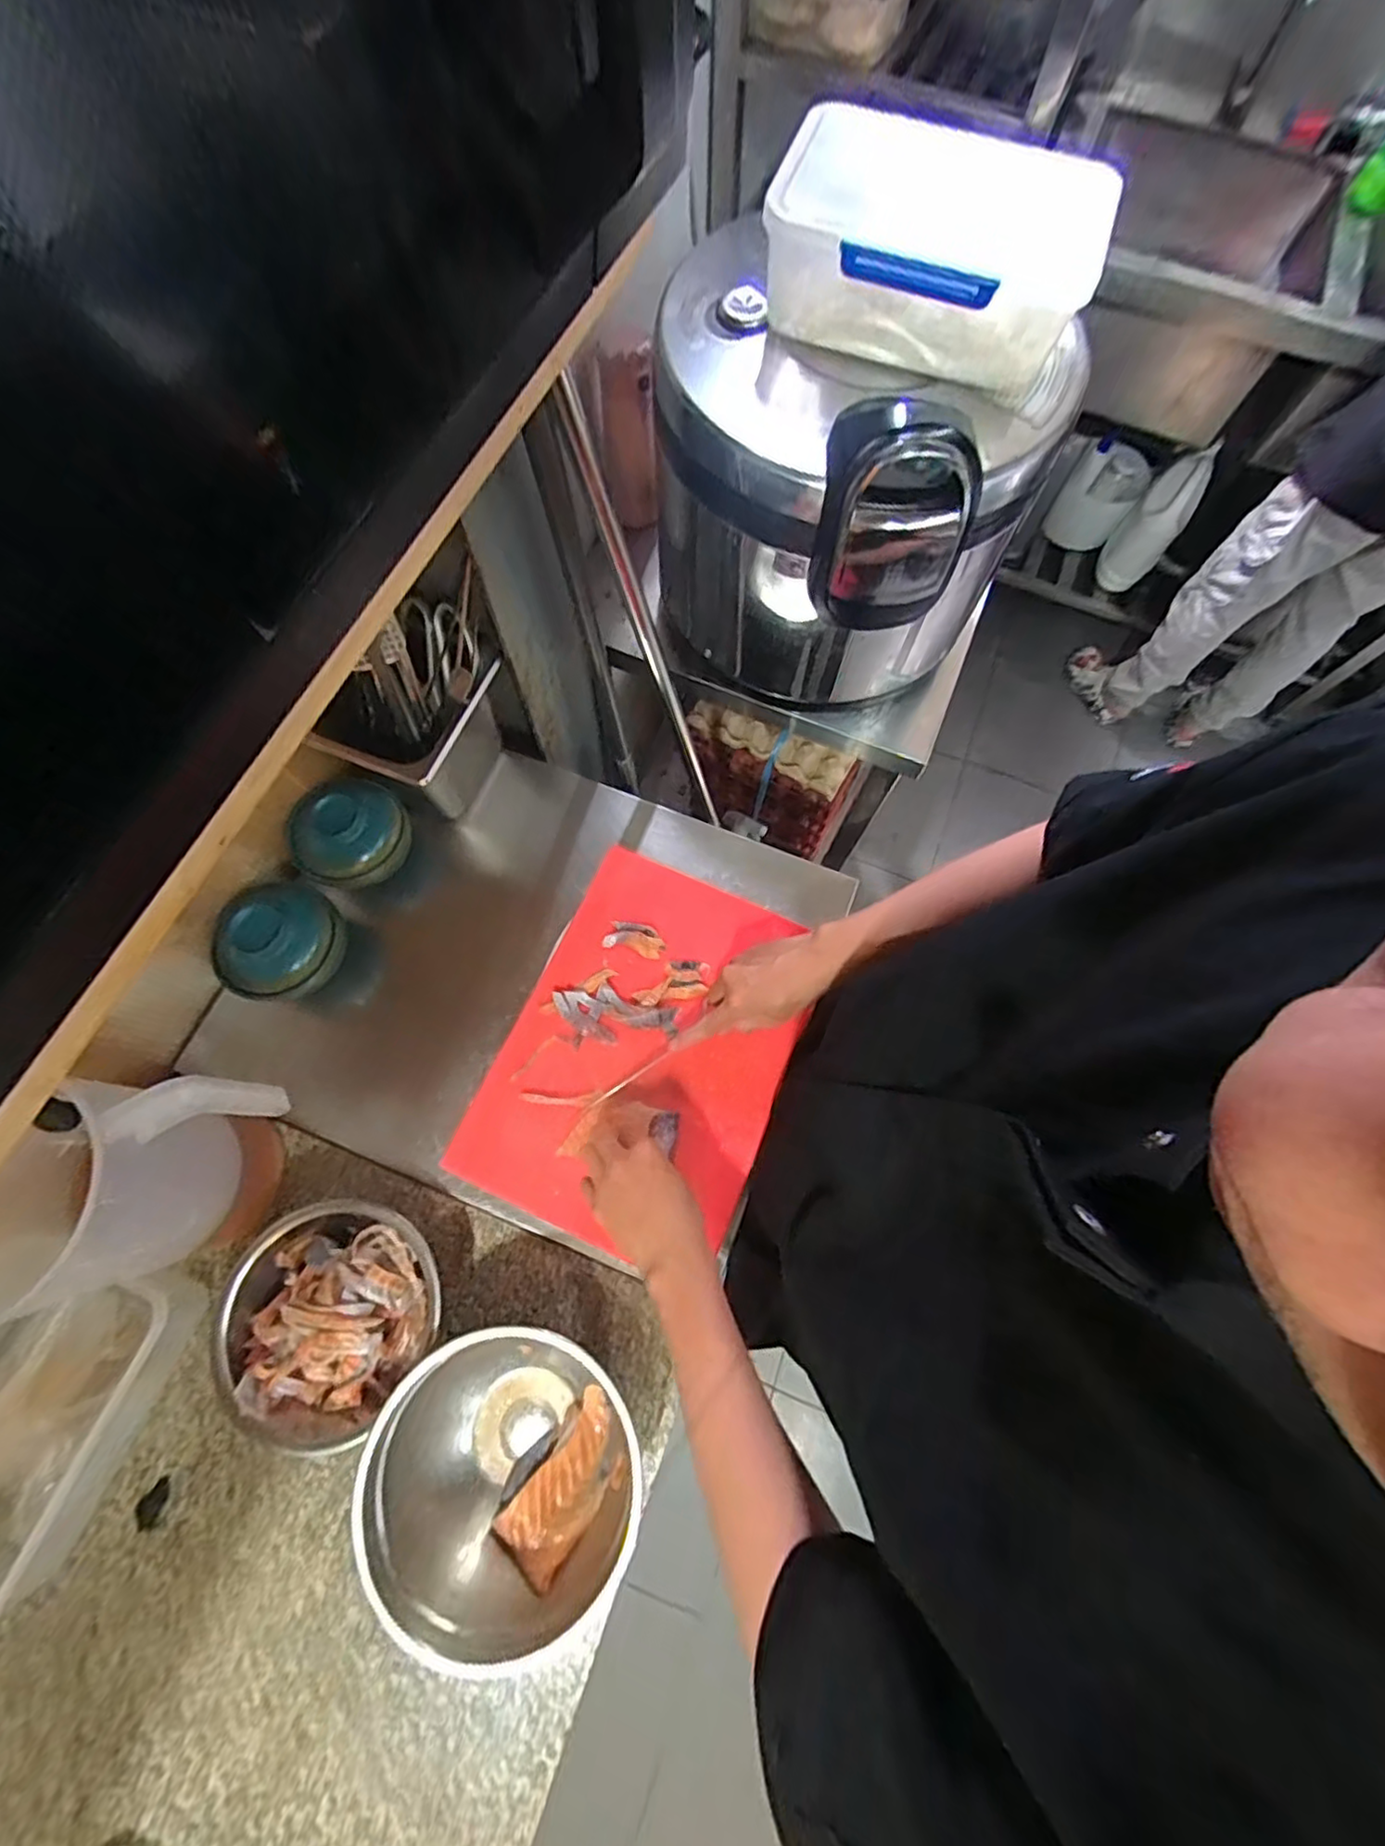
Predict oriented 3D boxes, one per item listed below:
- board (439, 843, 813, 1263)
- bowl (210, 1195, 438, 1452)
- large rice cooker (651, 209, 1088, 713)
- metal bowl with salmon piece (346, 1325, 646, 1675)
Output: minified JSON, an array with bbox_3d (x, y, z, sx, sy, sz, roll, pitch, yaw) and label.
[{"bbox_3d":[-0.043,0.127,0.675,0.275,0.021,0.375,23,73,6],"label":"board"},{"bbox_3d":[-0.317,0.345,0.574,0.163,0.079,0.180,33,74,9],"label":"bowl"},{"bbox_3d":[0.145,-0.453,0.688,0.355,0.329,0.362,10,72,2],"label":"large rice cooker"},{"bbox_3d":[-0.146,0.435,0.532,0.195,0.112,0.202,0,72,-1],"label":"metal bowl with salmon piece"}]

